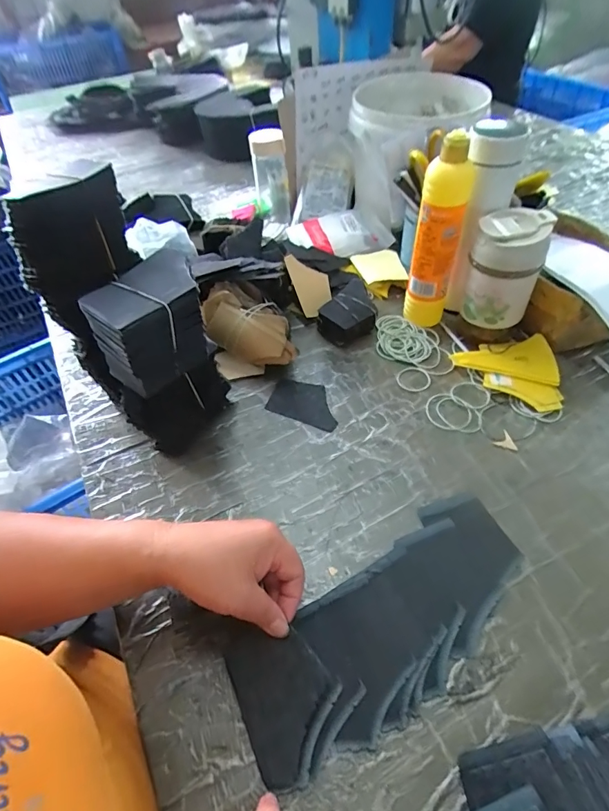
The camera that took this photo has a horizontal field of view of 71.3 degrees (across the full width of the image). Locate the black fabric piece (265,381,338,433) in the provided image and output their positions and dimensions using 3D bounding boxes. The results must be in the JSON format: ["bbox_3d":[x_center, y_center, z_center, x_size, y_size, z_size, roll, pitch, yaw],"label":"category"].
[{"bbox_3d":[0.003,-0.004,0.527,0.091,0.006,0.060,19,54,18],"label":"black fabric piece"}]

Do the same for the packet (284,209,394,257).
[{"bbox_3d":[0.058,-0.297,0.732,0.166,0.032,0.098,-9,50,-4],"label":"packet"}]

